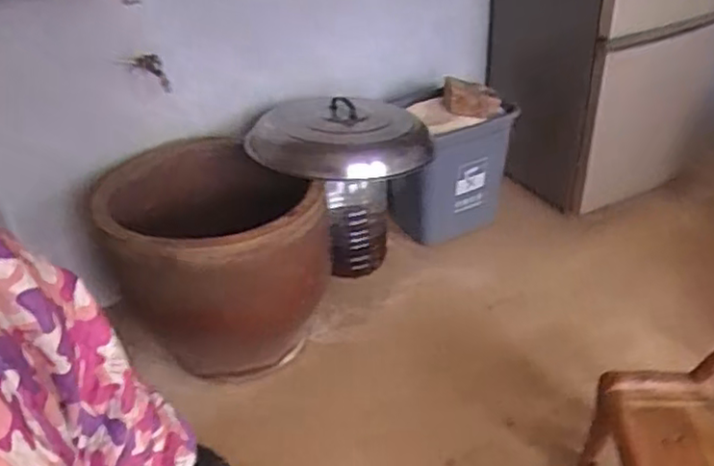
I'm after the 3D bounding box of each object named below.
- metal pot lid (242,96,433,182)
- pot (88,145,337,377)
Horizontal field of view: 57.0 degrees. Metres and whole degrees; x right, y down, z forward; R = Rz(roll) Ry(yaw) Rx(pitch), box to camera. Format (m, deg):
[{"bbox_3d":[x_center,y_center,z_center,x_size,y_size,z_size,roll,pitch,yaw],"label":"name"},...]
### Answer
[{"bbox_3d":[-0.024,-0.272,1.754,0.440,0.102,0.424,-5,38,4],"label":"metal pot lid"},{"bbox_3d":[-0.341,0.049,1.680,0.495,0.462,0.480,-5,38,4],"label":"pot"}]

